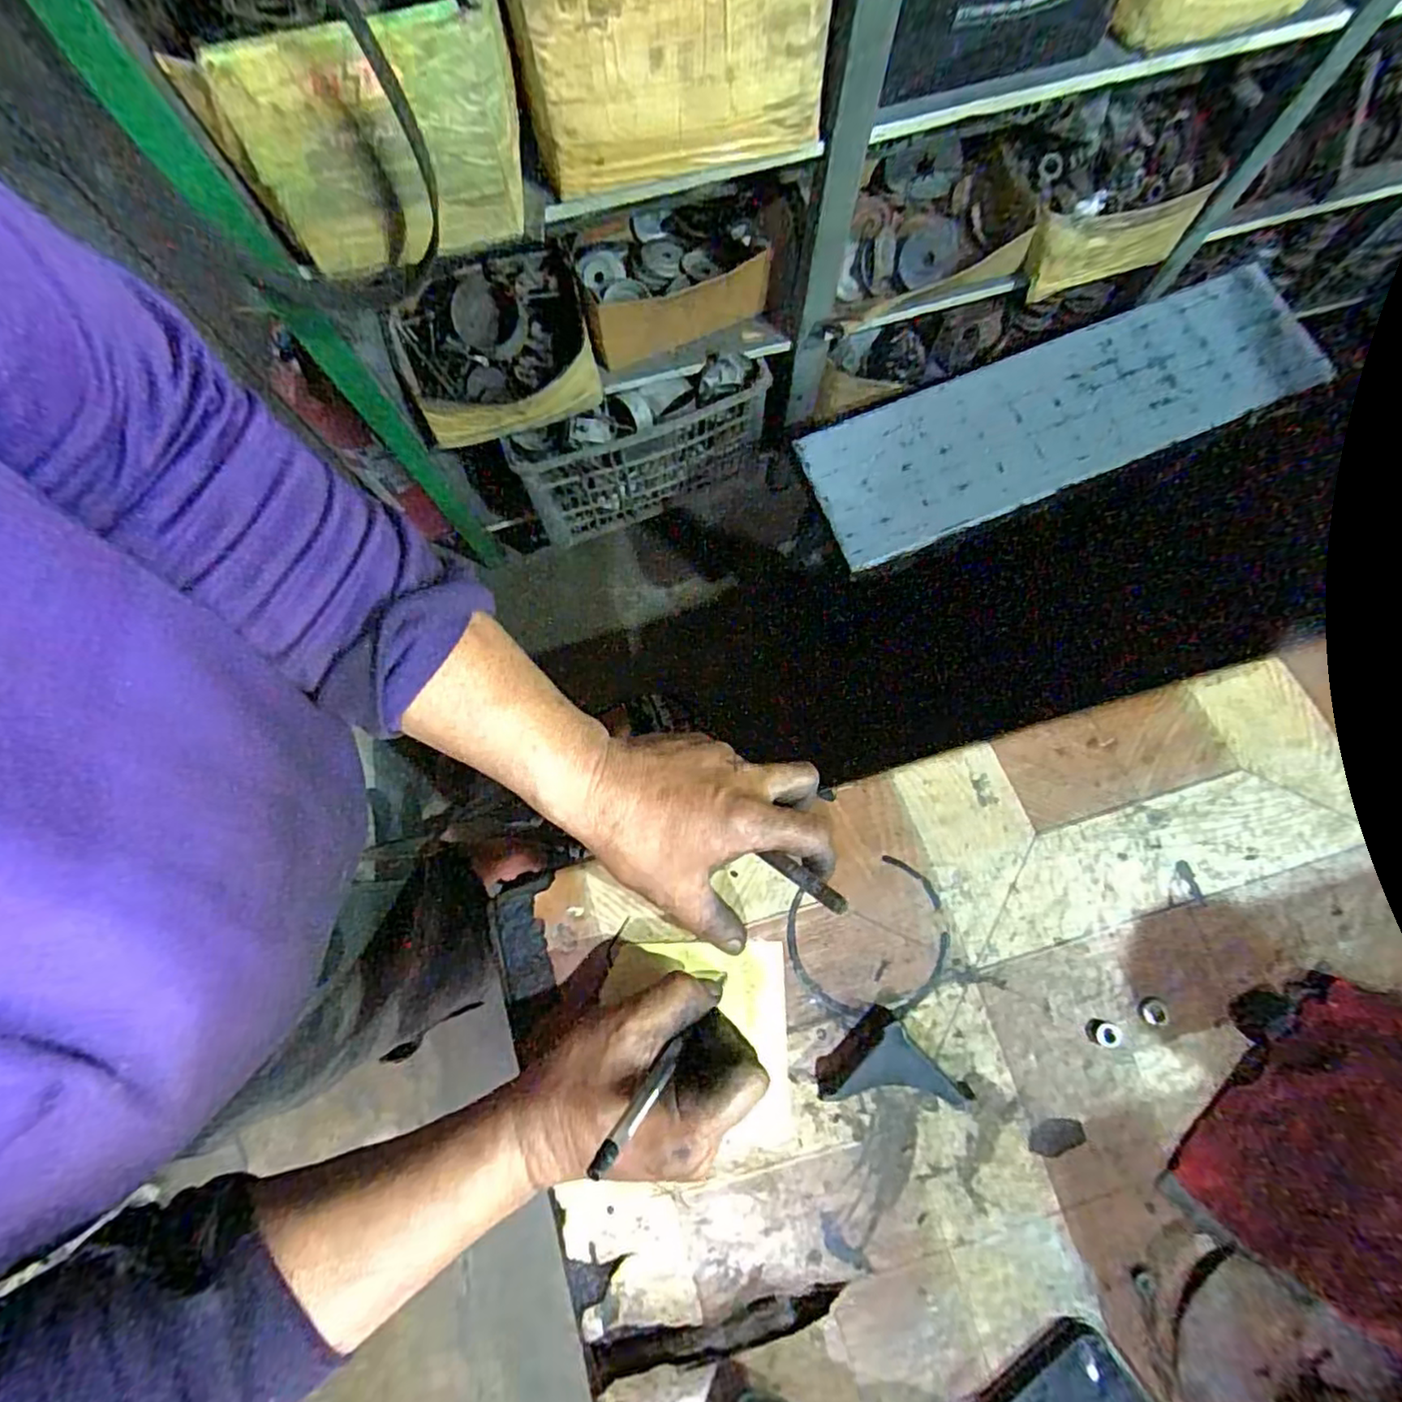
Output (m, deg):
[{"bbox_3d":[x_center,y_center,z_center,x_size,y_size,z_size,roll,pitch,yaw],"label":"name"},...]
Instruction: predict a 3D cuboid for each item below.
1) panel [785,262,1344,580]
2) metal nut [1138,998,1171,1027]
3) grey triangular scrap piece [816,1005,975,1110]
[{"bbox_3d":[0.483,-0.388,0.855,0.690,0.027,0.204,-21,79,-4],"label":"panel"},{"bbox_3d":[0.256,0.176,0.359,0.016,0.004,0.014,21,79,5],"label":"metal nut"},{"bbox_3d":[0.102,0.193,0.346,0.075,0.027,0.042,-4,78,0],"label":"grey triangular scrap piece"}]

